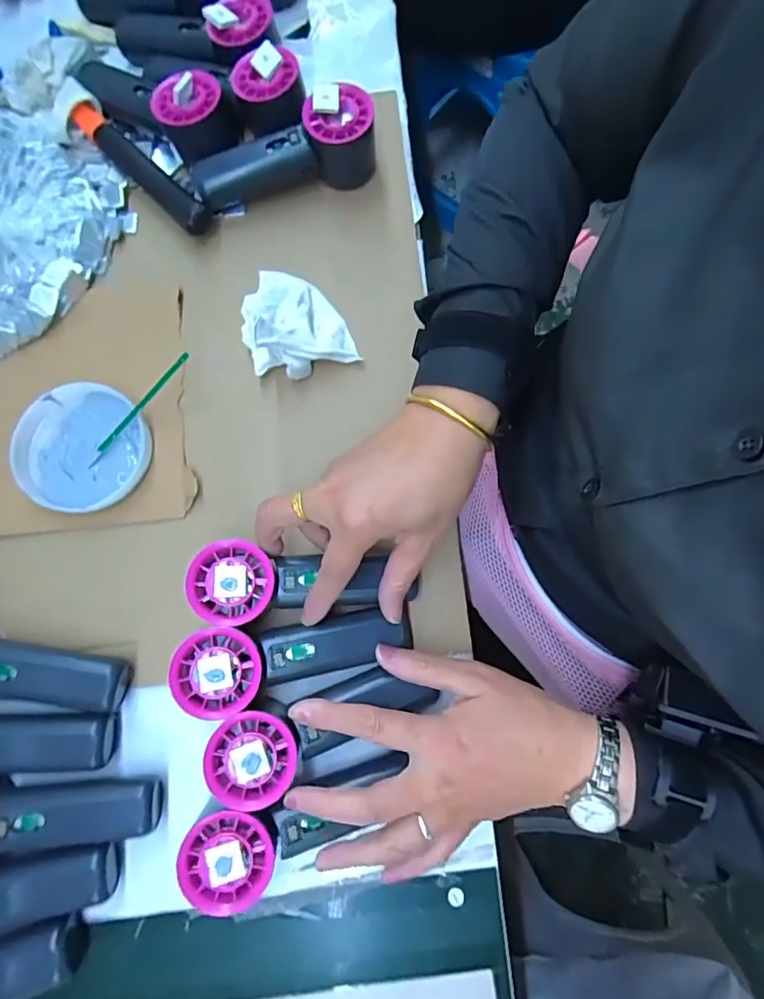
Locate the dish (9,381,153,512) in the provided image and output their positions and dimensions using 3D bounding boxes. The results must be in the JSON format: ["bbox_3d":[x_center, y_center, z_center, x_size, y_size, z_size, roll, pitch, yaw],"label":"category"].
[{"bbox_3d":[-0.234,-0.040,0.398,0.099,0.019,0.097,0,79,1],"label":"dish"}]

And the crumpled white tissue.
[{"bbox_3d":[-0.074,-0.148,0.407,0.080,0.043,0.093,-23,79,-4],"label":"crumpled white tissue"}]

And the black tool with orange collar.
[{"bbox_3d":[-0.210,-0.287,0.444,0.023,0.028,0.160,-44,81,-7],"label":"black tool with orange collar"}]

